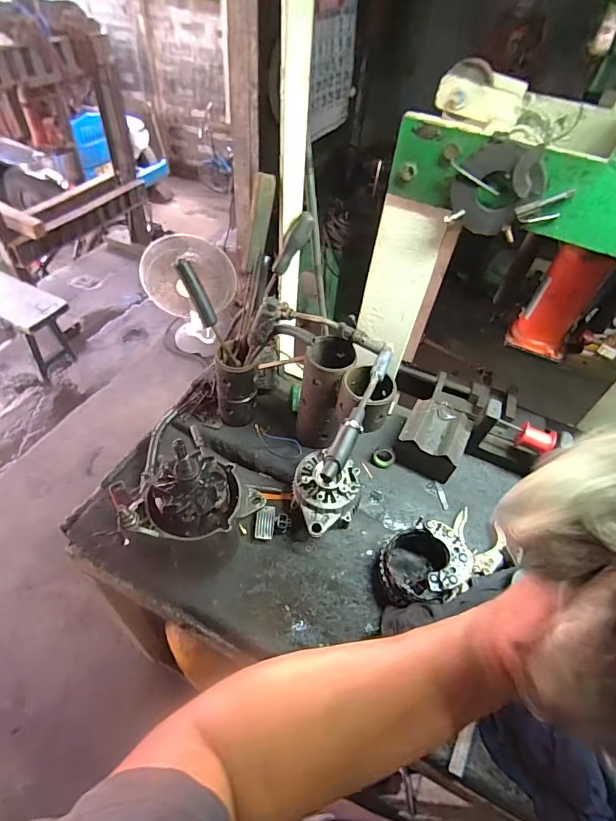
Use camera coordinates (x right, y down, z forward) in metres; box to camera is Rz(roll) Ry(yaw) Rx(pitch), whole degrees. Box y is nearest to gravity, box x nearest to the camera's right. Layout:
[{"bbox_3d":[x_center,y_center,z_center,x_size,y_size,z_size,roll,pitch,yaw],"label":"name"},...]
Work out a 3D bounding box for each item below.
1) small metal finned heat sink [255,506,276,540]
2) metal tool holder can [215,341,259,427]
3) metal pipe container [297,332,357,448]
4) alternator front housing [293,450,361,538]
[{"bbox_3d":[-0.076,0.201,0.757,0.035,0.007,0.056,6,75,-16],"label":"small metal finned heat sink"},{"bbox_3d":[-0.141,-0.053,0.838,0.077,0.179,0.077,3,50,-4],"label":"metal tool holder can"},{"bbox_3d":[0.029,-0.028,0.809,0.086,0.209,0.094,7,50,-1],"label":"metal pipe container"},{"bbox_3d":[0.043,0.144,0.767,0.130,0.065,0.133,3,50,-4],"label":"alternator front housing"}]

